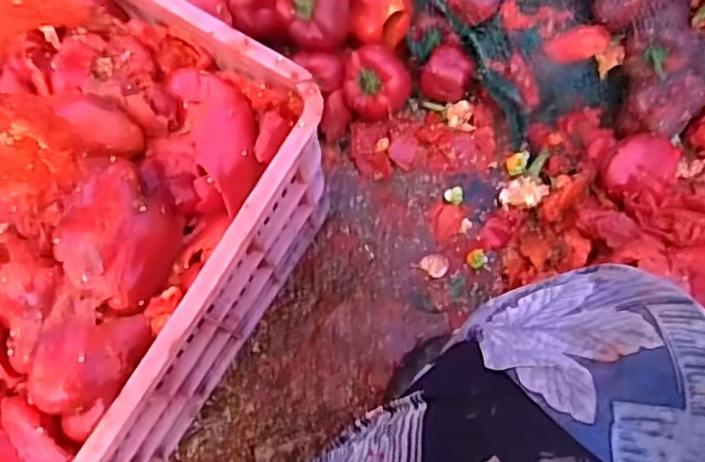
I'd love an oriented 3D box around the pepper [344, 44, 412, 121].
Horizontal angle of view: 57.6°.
[{"bbox_3d":[0.031,-0.185,0.812,0.080,0.075,0.083,0,73,-1],"label":"pepper"}]

